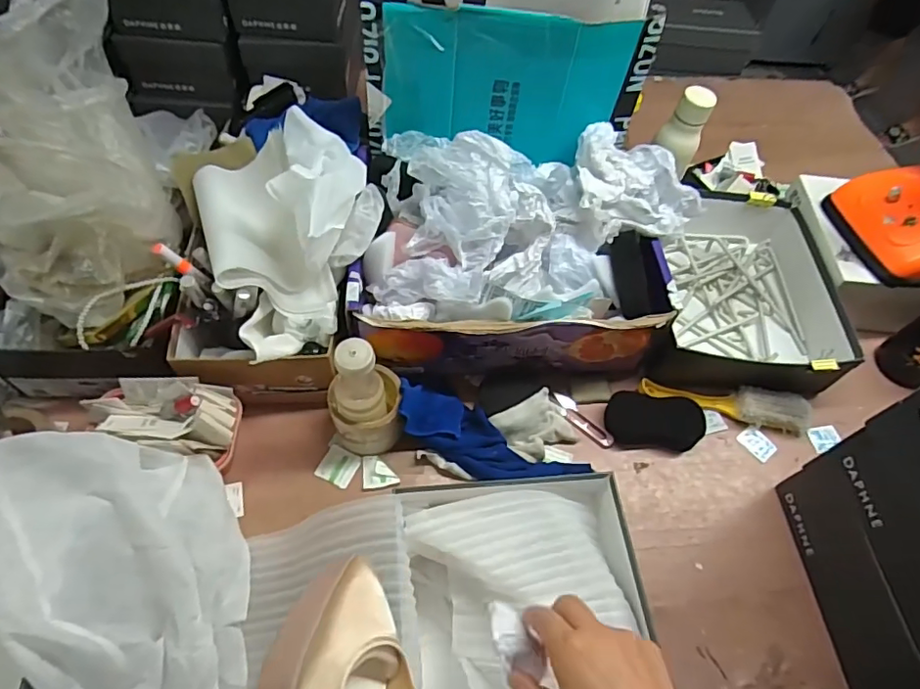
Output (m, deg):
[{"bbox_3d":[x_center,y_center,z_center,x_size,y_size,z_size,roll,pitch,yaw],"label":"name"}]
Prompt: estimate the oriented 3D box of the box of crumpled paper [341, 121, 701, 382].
[{"bbox_3d":[0.090,-0.119,0.725,0.411,0.209,0.299,8,57,0],"label":"box of crumpled paper"}]

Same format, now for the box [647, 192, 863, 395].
[{"bbox_3d":[0.420,-0.096,0.840,0.269,0.098,0.360,13,57,3],"label":"box"}]

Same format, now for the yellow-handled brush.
[{"bbox_3d":[0.360,0.079,0.750,0.229,0.036,0.049,10,57,2],"label":"yellow-handled brush"}]

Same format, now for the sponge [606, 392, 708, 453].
[{"bbox_3d":[0.258,0.103,0.733,0.124,0.020,0.070,6,86,1],"label":"sponge"}]

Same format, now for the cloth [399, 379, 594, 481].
[{"bbox_3d":[0.038,0.118,0.680,0.246,0.059,0.091,28,59,12],"label":"cloth"}]

